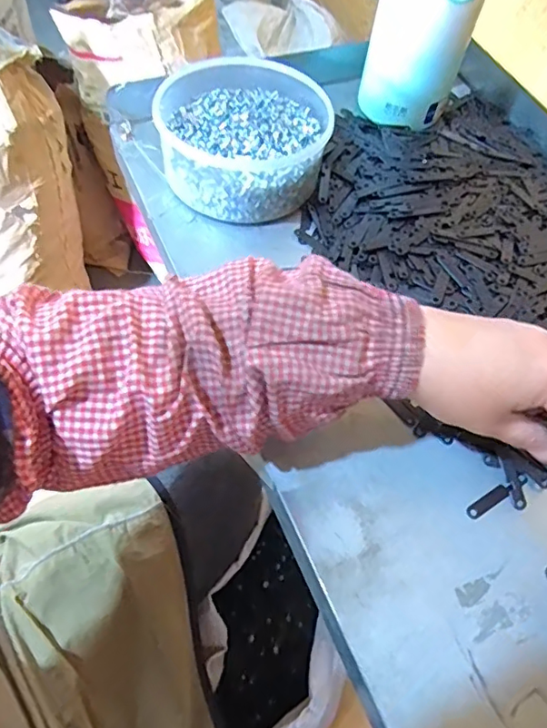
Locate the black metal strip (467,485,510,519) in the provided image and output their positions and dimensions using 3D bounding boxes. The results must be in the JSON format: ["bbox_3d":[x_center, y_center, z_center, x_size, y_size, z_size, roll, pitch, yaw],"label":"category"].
[{"bbox_3d":[0.140,0.090,0.354,0.034,0.004,0.009,-26,64,-19],"label":"black metal strip"}]

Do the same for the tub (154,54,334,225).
[{"bbox_3d":[-0.025,-0.210,0.490,0.148,0.060,0.166,8,58,1],"label":"tub"}]

